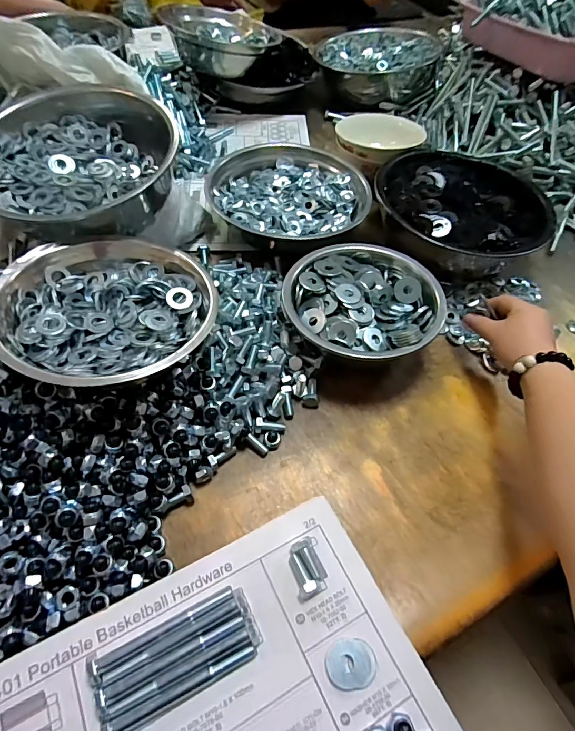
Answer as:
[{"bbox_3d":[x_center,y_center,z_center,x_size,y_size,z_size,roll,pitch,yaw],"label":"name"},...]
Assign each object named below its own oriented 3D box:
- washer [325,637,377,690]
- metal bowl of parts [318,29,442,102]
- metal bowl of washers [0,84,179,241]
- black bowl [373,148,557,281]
[{"bbox_3d":[0.047,0.214,0.298,0.036,0.004,0.030,1,56,-5],"label":"washer"},{"bbox_3d":[0.173,-0.597,0.829,0.240,0.101,0.216,12,56,2],"label":"metal bowl of parts"},{"bbox_3d":[-0.239,-0.235,0.468,0.212,0.098,0.207,-16,52,-19],"label":"metal bowl of washers"},{"bbox_3d":[0.234,-0.210,0.585,0.217,0.082,0.216,3,56,-4],"label":"black bowl"}]

